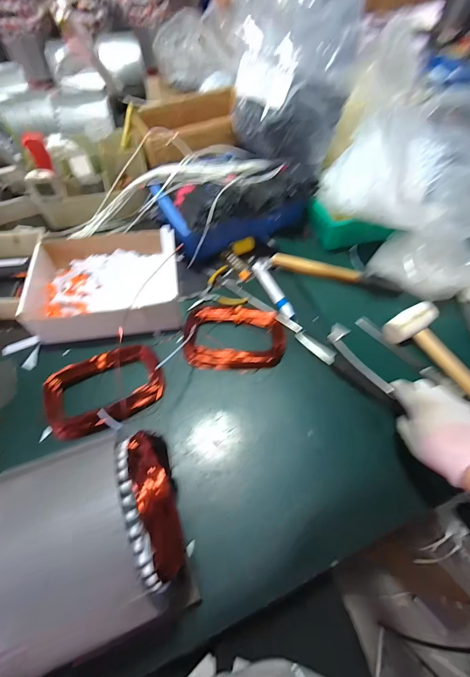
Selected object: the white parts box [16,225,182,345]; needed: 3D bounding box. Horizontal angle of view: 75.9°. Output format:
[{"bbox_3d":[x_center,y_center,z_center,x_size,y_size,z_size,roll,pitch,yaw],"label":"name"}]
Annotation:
[{"bbox_3d":[-0.231,-0.109,0.546,0.245,0.071,0.200,-7,61,-6],"label":"white parts box"}]

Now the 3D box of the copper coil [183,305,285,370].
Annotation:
[{"bbox_3d":[-0.001,-0.008,0.525,0.173,0.023,0.121,-1,60,-3],"label":"copper coil"}]

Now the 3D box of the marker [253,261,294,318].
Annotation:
[{"bbox_3d":[0.075,-0.097,0.588,0.026,0.022,0.147,-20,63,-13],"label":"marker"}]

